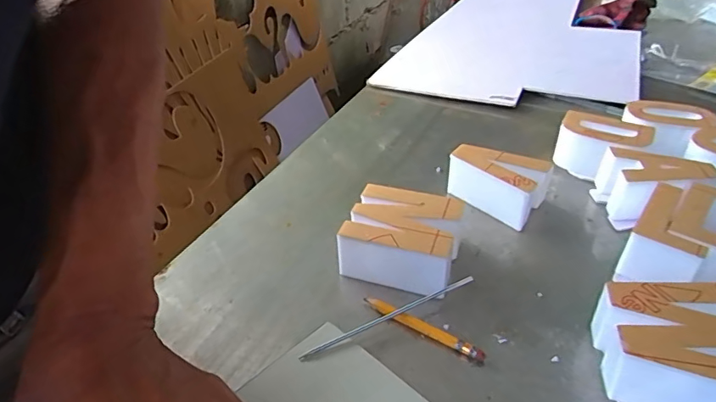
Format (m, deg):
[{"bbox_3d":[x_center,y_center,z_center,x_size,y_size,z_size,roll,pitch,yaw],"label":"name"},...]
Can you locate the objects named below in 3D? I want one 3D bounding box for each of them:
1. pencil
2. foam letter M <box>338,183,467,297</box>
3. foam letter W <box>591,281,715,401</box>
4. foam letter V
[{"bbox_3d":[0.044,0.088,0.343,0.089,0.011,0.006,21,41,26],"label":"pencil"},{"bbox_3d":[0.034,0.030,0.390,0.083,0.045,0.075,12,38,15],"label":"foam letter M"},{"bbox_3d":[0.192,0.093,0.302,0.083,0.050,0.081,8,37,10],"label":"foam letter W"},{"bbox_3d":[0.123,-0.012,0.448,0.086,0.049,0.052,17,39,21],"label":"foam letter V"}]

